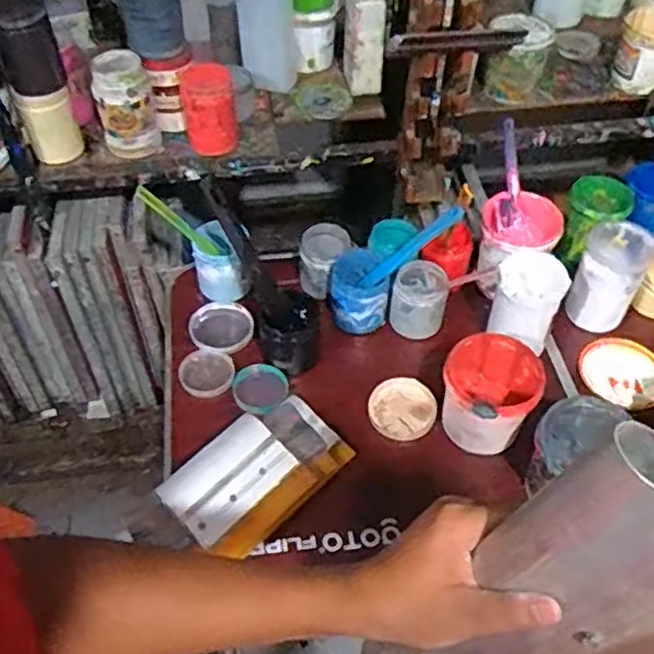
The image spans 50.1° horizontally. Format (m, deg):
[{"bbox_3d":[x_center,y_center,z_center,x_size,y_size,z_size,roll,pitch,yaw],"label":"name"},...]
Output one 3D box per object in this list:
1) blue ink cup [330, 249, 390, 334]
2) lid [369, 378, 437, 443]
[{"bbox_3d":[0.050,-0.055,1.092,0.088,0.092,0.095,0,50,-1],"label":"blue ink cup"},{"bbox_3d":[0.109,0.119,1.022,0.093,0.011,0.094,-2,69,5],"label":"lid"}]

